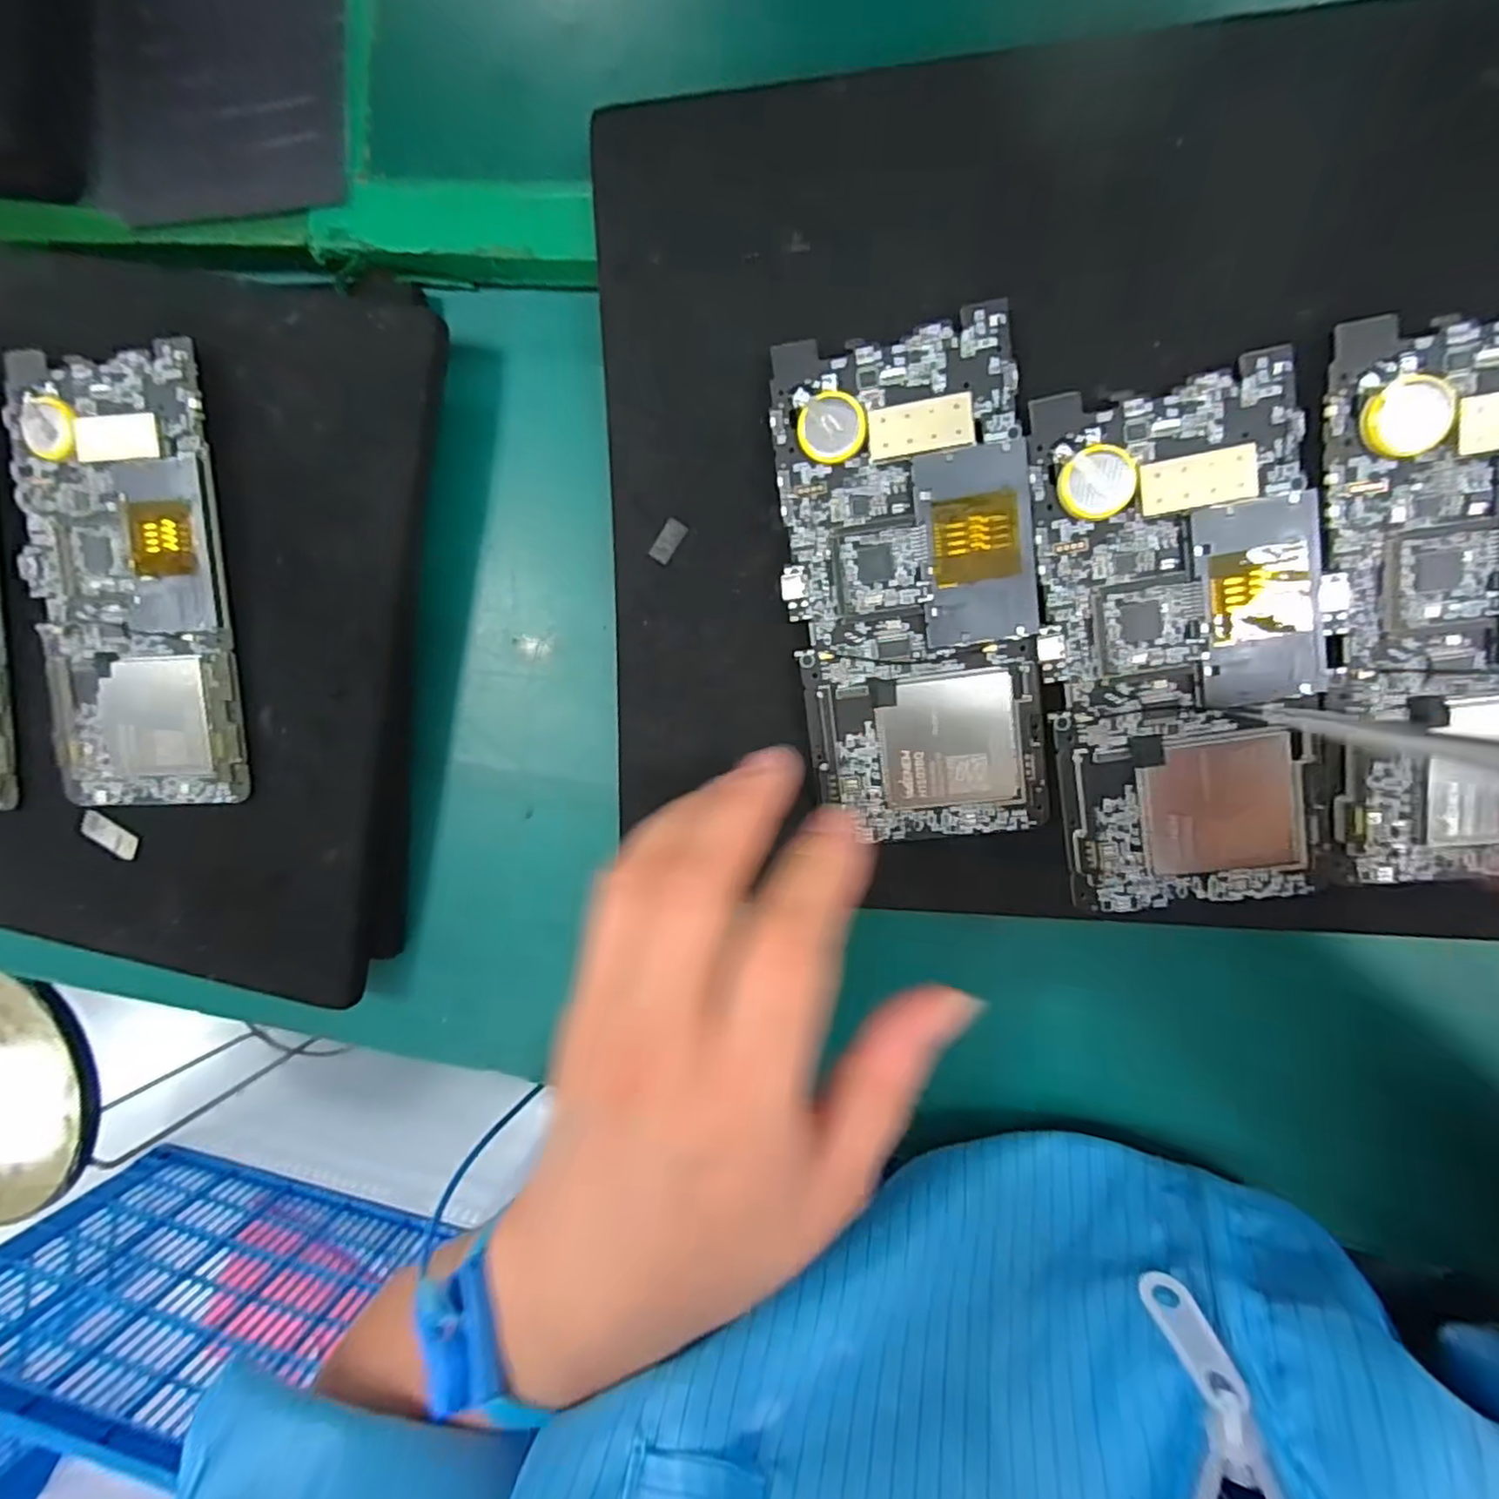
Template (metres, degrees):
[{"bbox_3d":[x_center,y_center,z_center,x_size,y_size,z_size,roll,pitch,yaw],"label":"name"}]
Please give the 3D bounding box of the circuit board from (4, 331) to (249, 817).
[{"bbox_3d":[-0.219,-0.056,0.237,0.072,0.009,0.151,-1,96,8],"label":"circuit board"}]

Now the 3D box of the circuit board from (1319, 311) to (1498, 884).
[{"bbox_3d":[0.200,-0.039,0.183,0.071,0.007,0.152,-5,93,9],"label":"circuit board"}]

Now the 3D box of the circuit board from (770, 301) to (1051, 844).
[{"bbox_3d":[0.051,-0.047,0.208,0.073,0.006,0.152,-6,93,9],"label":"circuit board"}]

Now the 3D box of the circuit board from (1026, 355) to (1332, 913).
[{"bbox_3d":[0.129,-0.029,0.200,0.072,0.009,0.152,-8,92,9],"label":"circuit board"}]

